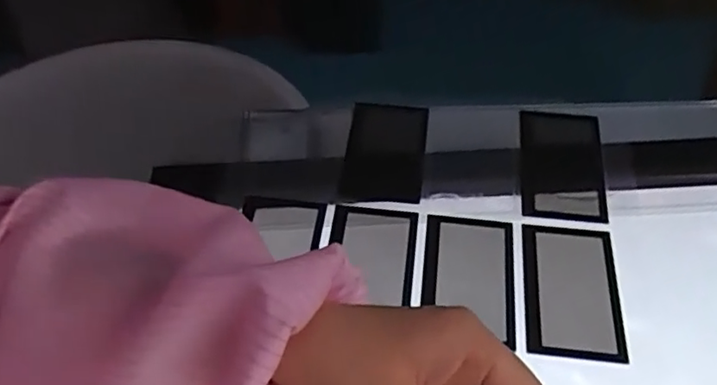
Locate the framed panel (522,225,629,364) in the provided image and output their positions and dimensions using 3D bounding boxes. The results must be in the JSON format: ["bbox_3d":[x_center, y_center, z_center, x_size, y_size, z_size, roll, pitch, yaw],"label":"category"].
[{"bbox_3d":[0.119,0.053,0.350,0.050,0.004,0.083,5,47,6],"label":"framed panel"}]

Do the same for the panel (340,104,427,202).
[{"bbox_3d":[0.018,-0.027,0.417,0.053,0.010,0.090,5,47,5],"label":"panel"}]

